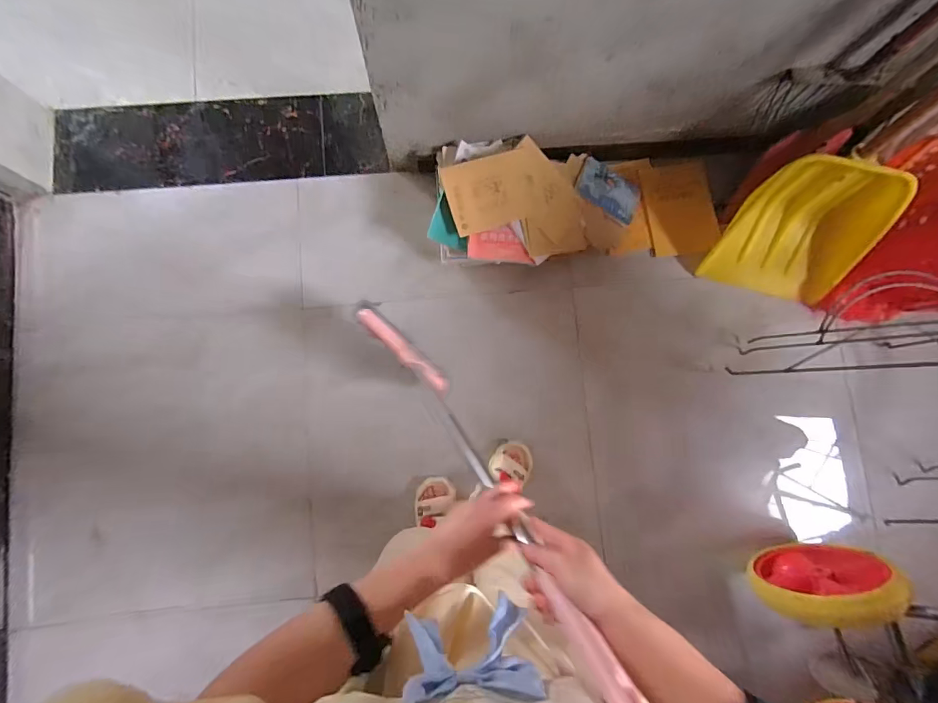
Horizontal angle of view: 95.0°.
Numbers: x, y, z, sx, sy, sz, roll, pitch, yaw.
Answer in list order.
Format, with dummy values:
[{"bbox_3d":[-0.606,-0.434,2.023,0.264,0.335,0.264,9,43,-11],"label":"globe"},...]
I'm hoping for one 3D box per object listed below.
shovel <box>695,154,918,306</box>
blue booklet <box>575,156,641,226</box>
[{"bbox_3d":[0.906,-0.331,1.181,0.357,0.403,0.081,20,46,5],"label":"shovel"},{"bbox_3d":[0.413,-0.473,1.270,0.198,0.010,0.145,26,73,-11],"label":"blue booklet"}]

